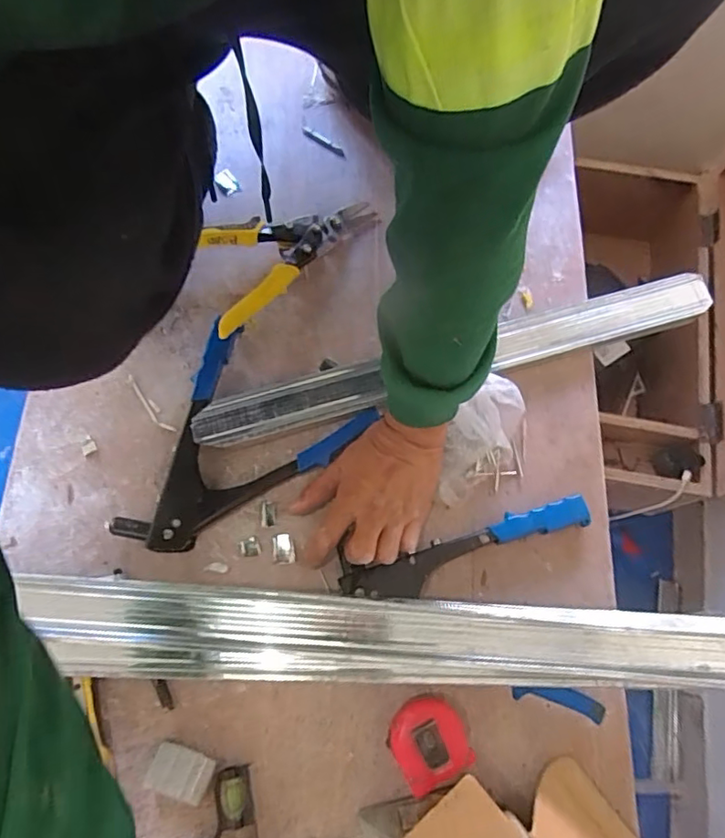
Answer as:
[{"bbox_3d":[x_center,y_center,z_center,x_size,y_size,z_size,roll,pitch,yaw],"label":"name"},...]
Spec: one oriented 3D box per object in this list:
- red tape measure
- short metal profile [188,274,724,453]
[{"bbox_3d":[0.056,0.273,0.483,0.065,0.046,0.071,-24,74,-7],"label":"red tape measure"},{"bbox_3d":[0.104,-0.065,0.607,0.563,0.029,0.057,-16,73,-5],"label":"short metal profile"}]

